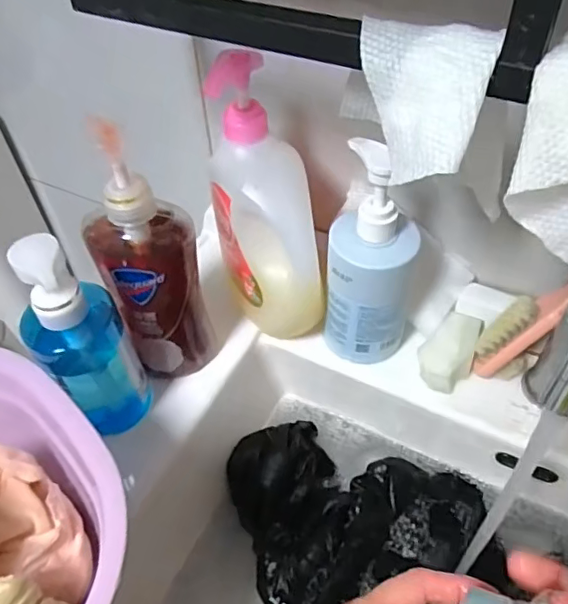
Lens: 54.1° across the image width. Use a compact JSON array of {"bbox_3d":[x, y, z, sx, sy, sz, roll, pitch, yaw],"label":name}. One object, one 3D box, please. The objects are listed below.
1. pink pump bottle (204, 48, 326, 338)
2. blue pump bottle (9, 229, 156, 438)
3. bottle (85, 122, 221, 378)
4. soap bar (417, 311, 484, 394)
[{"bbox_3d":[-0.020,-0.077,0.475,0.073,0.251,0.086,-15,27,-10],"label":"pink pump bottle"},{"bbox_3d":[-0.154,0.033,0.427,0.065,0.200,0.049,-32,56,-22],"label":"blue pump bottle"},{"bbox_3d":[-0.106,-0.025,0.444,0.077,0.224,0.054,-23,53,-16],"label":"bottle"},{"bbox_3d":[0.154,0.047,0.515,0.041,0.025,0.080,29,57,24],"label":"soap bar"}]

